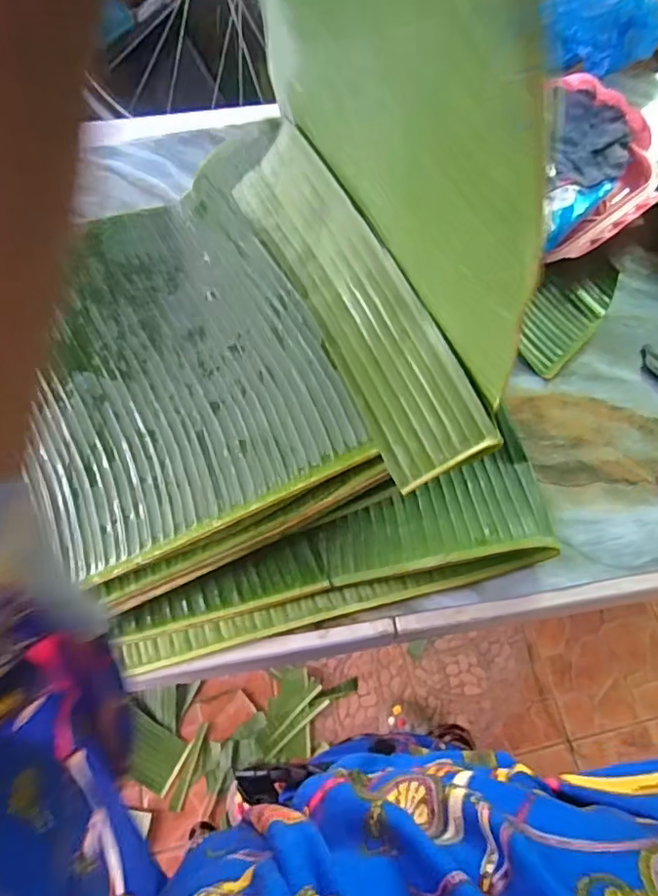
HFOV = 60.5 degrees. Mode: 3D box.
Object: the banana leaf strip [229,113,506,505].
[{"bbox_3d":[0.016,-0.129,0.449,0.080,0.011,0.337,-30,66,6],"label":"banana leaf strip"}]

